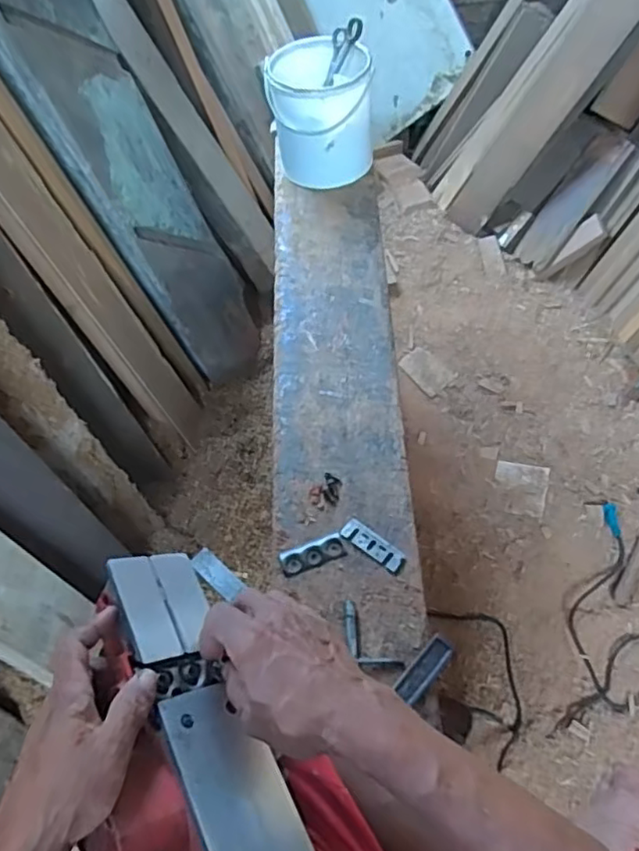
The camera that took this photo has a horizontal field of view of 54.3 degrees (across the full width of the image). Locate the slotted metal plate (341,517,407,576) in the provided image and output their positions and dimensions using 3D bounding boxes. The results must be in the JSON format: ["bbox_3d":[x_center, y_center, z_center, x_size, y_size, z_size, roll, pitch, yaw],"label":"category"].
[{"bbox_3d":[0.064,0.144,0.744,0.085,0.008,0.028,35,66,21],"label":"slotted metal plate"}]

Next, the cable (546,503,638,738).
[{"bbox_3d":[0.615,0.407,1.280,0.184,0.031,0.505,17,60,13],"label":"cable"}]

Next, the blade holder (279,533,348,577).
[{"bbox_3d":[-0.008,0.155,0.745,0.079,0.004,0.033,-18,59,-8],"label":"blade holder"}]

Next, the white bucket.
[{"bbox_3d":[0.004,-0.555,1.147,0.180,0.215,0.179,-1,58,2],"label":"white bucket"}]

